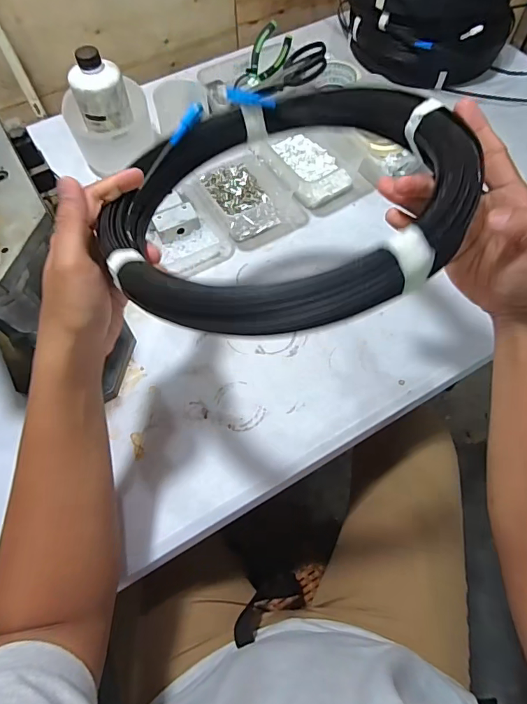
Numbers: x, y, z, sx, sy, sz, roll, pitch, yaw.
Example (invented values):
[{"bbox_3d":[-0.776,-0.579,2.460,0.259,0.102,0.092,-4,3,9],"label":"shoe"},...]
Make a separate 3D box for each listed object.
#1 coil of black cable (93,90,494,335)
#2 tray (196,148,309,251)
[{"bbox_3d":[0.019,-0.129,0.333,0.264,0.046,0.251,-5,53,11],"label":"coil of black cable"},{"bbox_3d":[-0.020,-0.245,0.663,0.132,0.038,0.167,-25,65,-11],"label":"tray"}]

